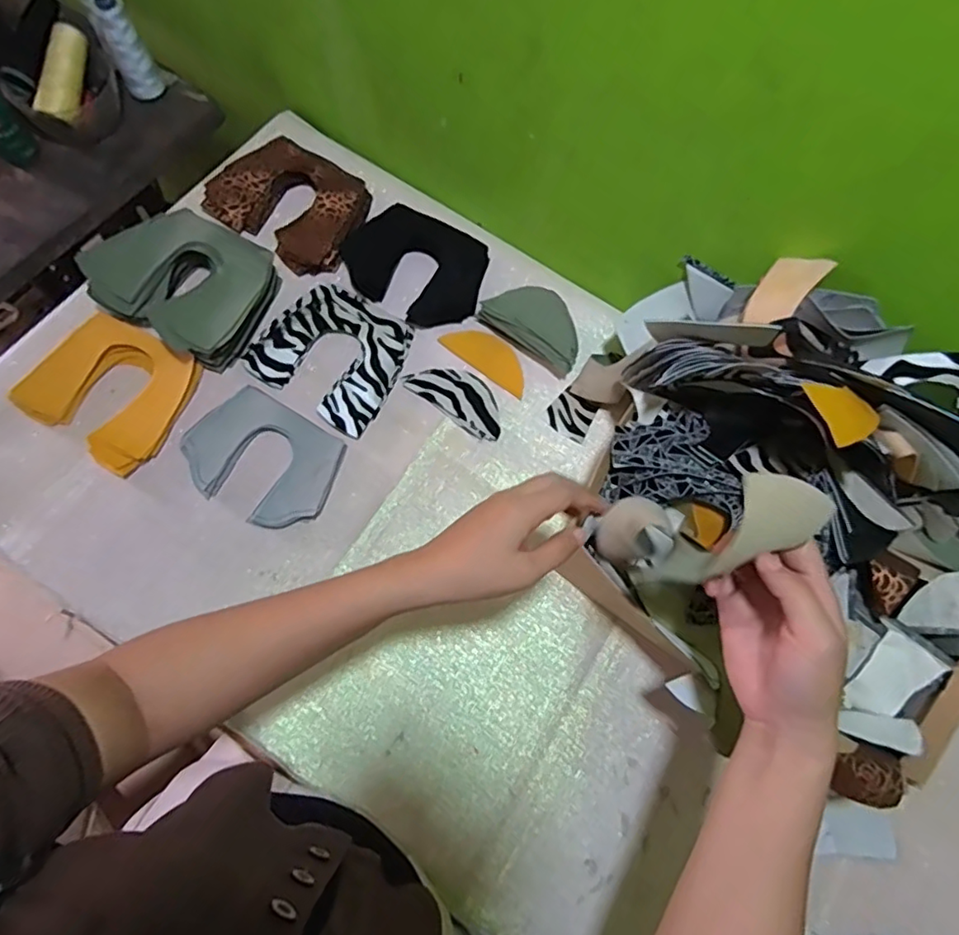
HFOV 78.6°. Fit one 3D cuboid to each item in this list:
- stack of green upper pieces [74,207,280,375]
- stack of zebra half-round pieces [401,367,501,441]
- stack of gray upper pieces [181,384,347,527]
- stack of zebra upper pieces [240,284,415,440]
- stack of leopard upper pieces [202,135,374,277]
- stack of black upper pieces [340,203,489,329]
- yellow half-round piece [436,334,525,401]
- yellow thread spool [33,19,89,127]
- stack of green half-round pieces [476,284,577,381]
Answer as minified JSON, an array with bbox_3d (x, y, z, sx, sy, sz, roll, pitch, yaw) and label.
[{"bbox_3d":[-0.319,-0.202,0.639,0.180,0.057,0.145,30,73,7],"label":"stack of green upper pieces"},{"bbox_3d":[-0.021,-0.079,0.647,0.117,0.006,0.057,35,74,9],"label":"stack of zebra half-round pieces"},{"bbox_3d":[-0.220,-0.010,0.595,0.154,0.016,0.115,31,73,7],"label":"stack of gray upper pieces"},{"bbox_3d":[-0.158,-0.130,0.650,0.155,0.015,0.146,32,74,8],"label":"stack of zebra upper pieces"},{"bbox_3d":[-0.225,-0.320,0.706,0.169,0.032,0.136,30,73,7],"label":"stack of leopard upper pieces"},{"bbox_3d":[-0.075,-0.242,0.691,0.167,0.023,0.122,33,74,8],"label":"stack of black upper pieces"},{"bbox_3d":[0.013,-0.128,0.674,0.110,0.004,0.048,37,74,9],"label":"yellow half-round piece"},{"bbox_3d":[-0.496,-0.470,0.701,0.031,0.042,0.112,14,92,2],"label":"yellow thread spool"},{"bbox_3d":[0.063,-0.163,0.665,0.128,0.035,0.067,40,75,10],"label":"stack of green half-round pieces"}]

